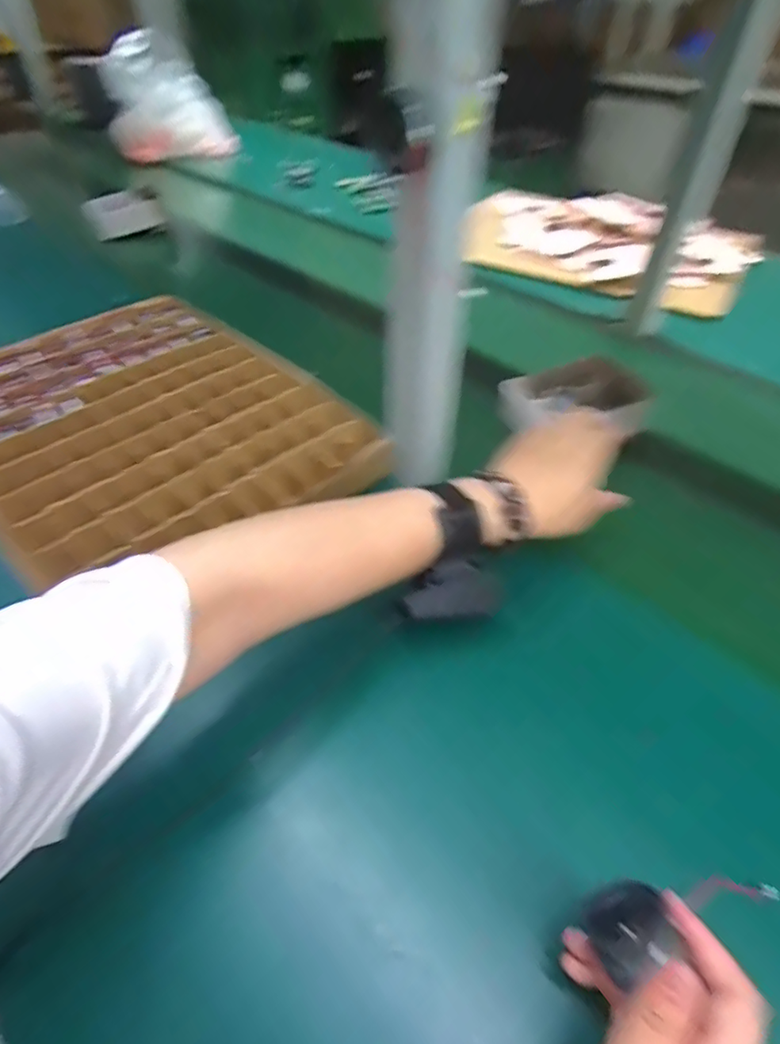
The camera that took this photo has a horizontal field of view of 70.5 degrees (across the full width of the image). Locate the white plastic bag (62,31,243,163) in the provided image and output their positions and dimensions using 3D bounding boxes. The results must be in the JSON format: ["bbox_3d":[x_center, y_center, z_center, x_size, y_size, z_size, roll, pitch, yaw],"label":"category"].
[{"bbox_3d":[-0.475,-0.879,1.167,0.263,0.199,0.269,-10,46,-12],"label":"white plastic bag"}]

